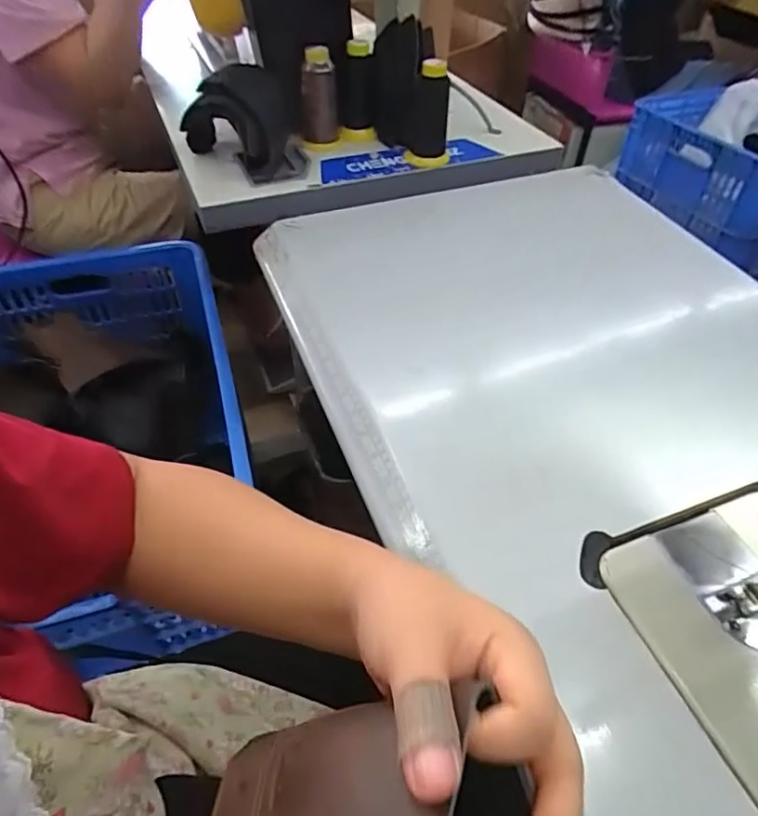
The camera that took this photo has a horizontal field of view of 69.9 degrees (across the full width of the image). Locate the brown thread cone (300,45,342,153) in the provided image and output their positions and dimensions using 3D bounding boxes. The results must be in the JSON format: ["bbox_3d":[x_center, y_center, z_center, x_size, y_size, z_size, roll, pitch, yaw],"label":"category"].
[{"bbox_3d":[-0.083,-0.430,0.759,0.054,0.118,0.052,-2,48,-3],"label":"brown thread cone"}]

